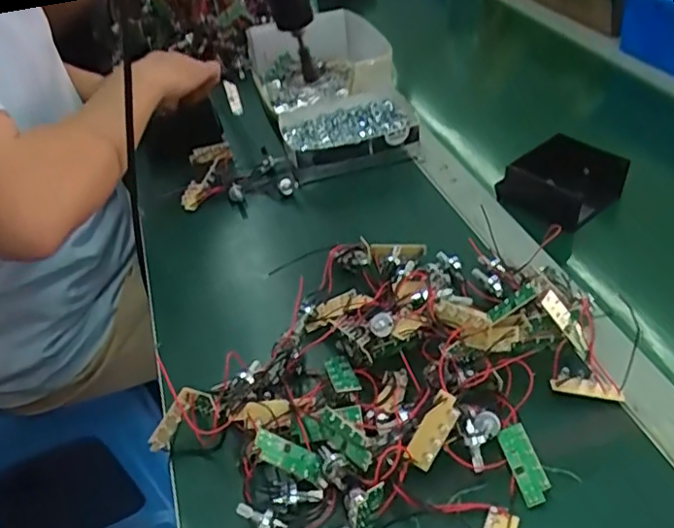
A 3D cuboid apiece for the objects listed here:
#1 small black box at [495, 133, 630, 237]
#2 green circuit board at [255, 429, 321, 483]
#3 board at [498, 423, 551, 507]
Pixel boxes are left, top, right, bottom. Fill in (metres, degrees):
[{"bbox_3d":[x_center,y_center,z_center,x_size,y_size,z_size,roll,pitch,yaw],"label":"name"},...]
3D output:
[{"bbox_3d":[0.219,-0.078,0.592,0.100,0.050,0.081,-32,46,-26],"label":"small black box"},{"bbox_3d":[-0.029,0.115,0.367,0.005,0.049,0.015,-20,42,52],"label":"green circuit board"},{"bbox_3d":[0.115,0.122,0.373,0.019,0.004,0.048,-11,54,-5],"label":"board"}]

